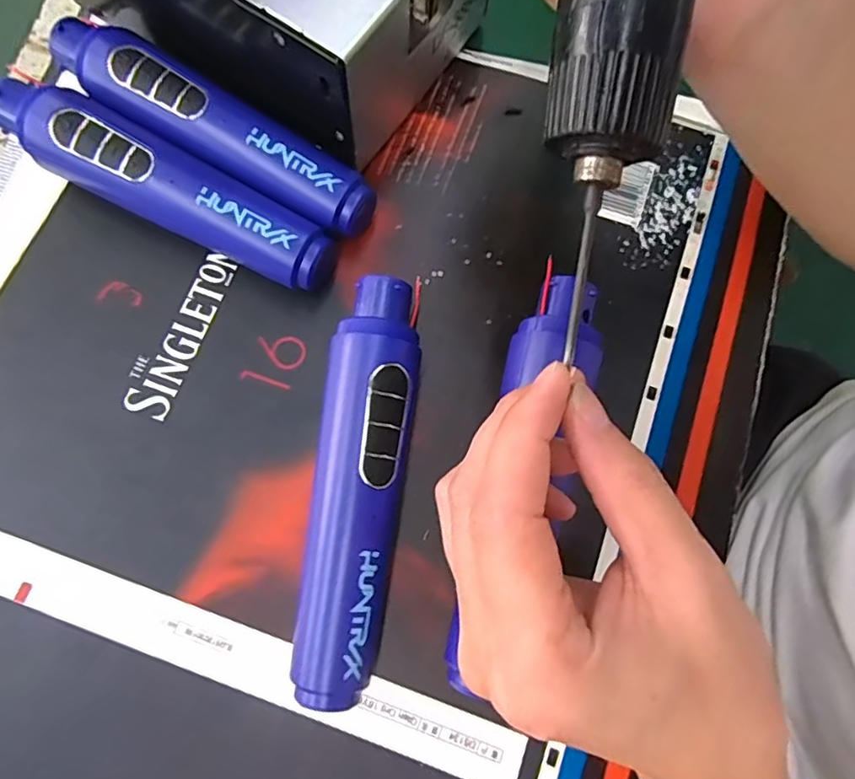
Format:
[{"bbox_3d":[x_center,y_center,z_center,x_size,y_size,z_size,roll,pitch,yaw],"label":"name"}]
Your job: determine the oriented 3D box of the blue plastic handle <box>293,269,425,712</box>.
[{"bbox_3d":[-0.030,0.037,0.242,0.039,0.038,0.173,8,77,0],"label":"blue plastic handle"}]

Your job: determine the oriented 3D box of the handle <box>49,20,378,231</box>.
[{"bbox_3d":[-0.106,-0.125,0.278,0.173,0.043,0.033,32,78,6],"label":"handle"}]

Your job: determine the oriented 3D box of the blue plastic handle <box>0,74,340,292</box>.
[{"bbox_3d":[-0.125,-0.096,0.271,0.176,0.042,0.034,26,77,5],"label":"blue plastic handle"}]

